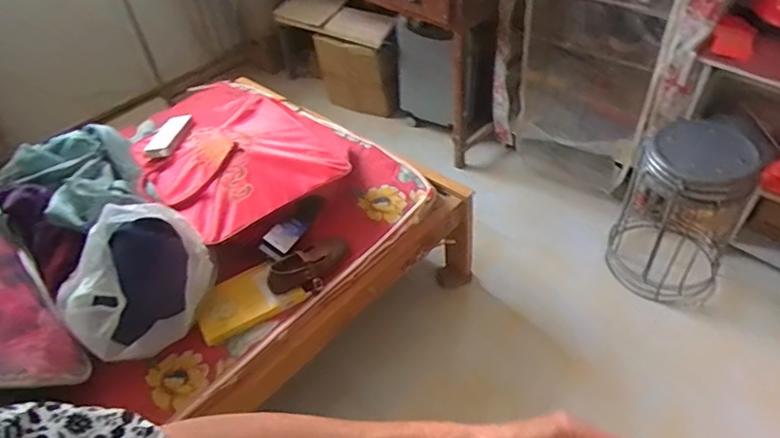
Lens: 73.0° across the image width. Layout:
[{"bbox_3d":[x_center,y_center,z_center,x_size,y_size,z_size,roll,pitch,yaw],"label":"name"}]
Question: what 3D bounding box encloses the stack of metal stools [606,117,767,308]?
[{"bbox_3d":[0.909,-0.007,1.653,0.349,0.487,0.315,26,54,27],"label":"stack of metal stools"}]

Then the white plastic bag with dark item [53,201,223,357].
[{"bbox_3d":[-0.553,0.133,1.171,0.224,0.217,0.327,26,54,28],"label":"white plastic bag with dark item"}]

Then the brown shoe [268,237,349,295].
[{"bbox_3d":[-0.199,0.118,1.335,0.228,0.055,0.105,-33,51,-23],"label":"brown shoe"}]

